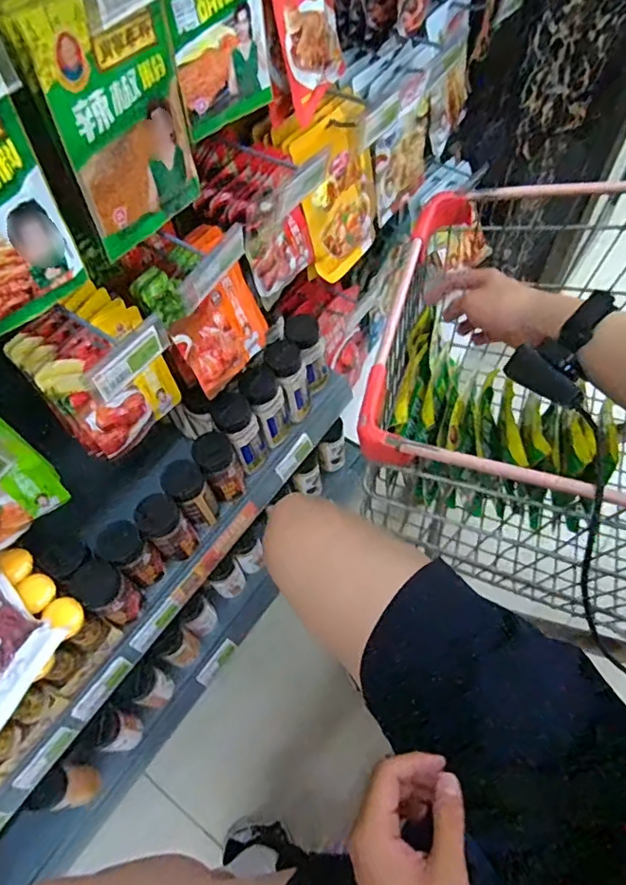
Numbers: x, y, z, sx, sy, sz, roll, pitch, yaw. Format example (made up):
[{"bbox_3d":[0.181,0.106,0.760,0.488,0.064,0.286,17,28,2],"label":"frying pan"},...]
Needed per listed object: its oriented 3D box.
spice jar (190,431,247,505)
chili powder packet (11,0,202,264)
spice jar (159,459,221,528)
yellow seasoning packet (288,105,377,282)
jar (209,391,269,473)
[{"bbox_3d":[-0.132,0.037,0.786,0.057,0.109,0.058,-28,62,-12],"label":"spice jar"},{"bbox_3d":[-0.163,-0.285,0.479,0.021,0.192,0.148,29,66,18],"label":"chili powder packet"},{"bbox_3d":[-0.170,0.075,0.763,0.056,0.105,0.060,-35,64,-16],"label":"spice jar"},{"bbox_3d":[0.042,-0.369,0.821,0.022,0.228,0.156,31,70,36],"label":"yellow seasoning packet"},{"bbox_3d":[-0.103,-0.009,0.792,0.062,0.142,0.057,-21,61,-9],"label":"jar"}]

